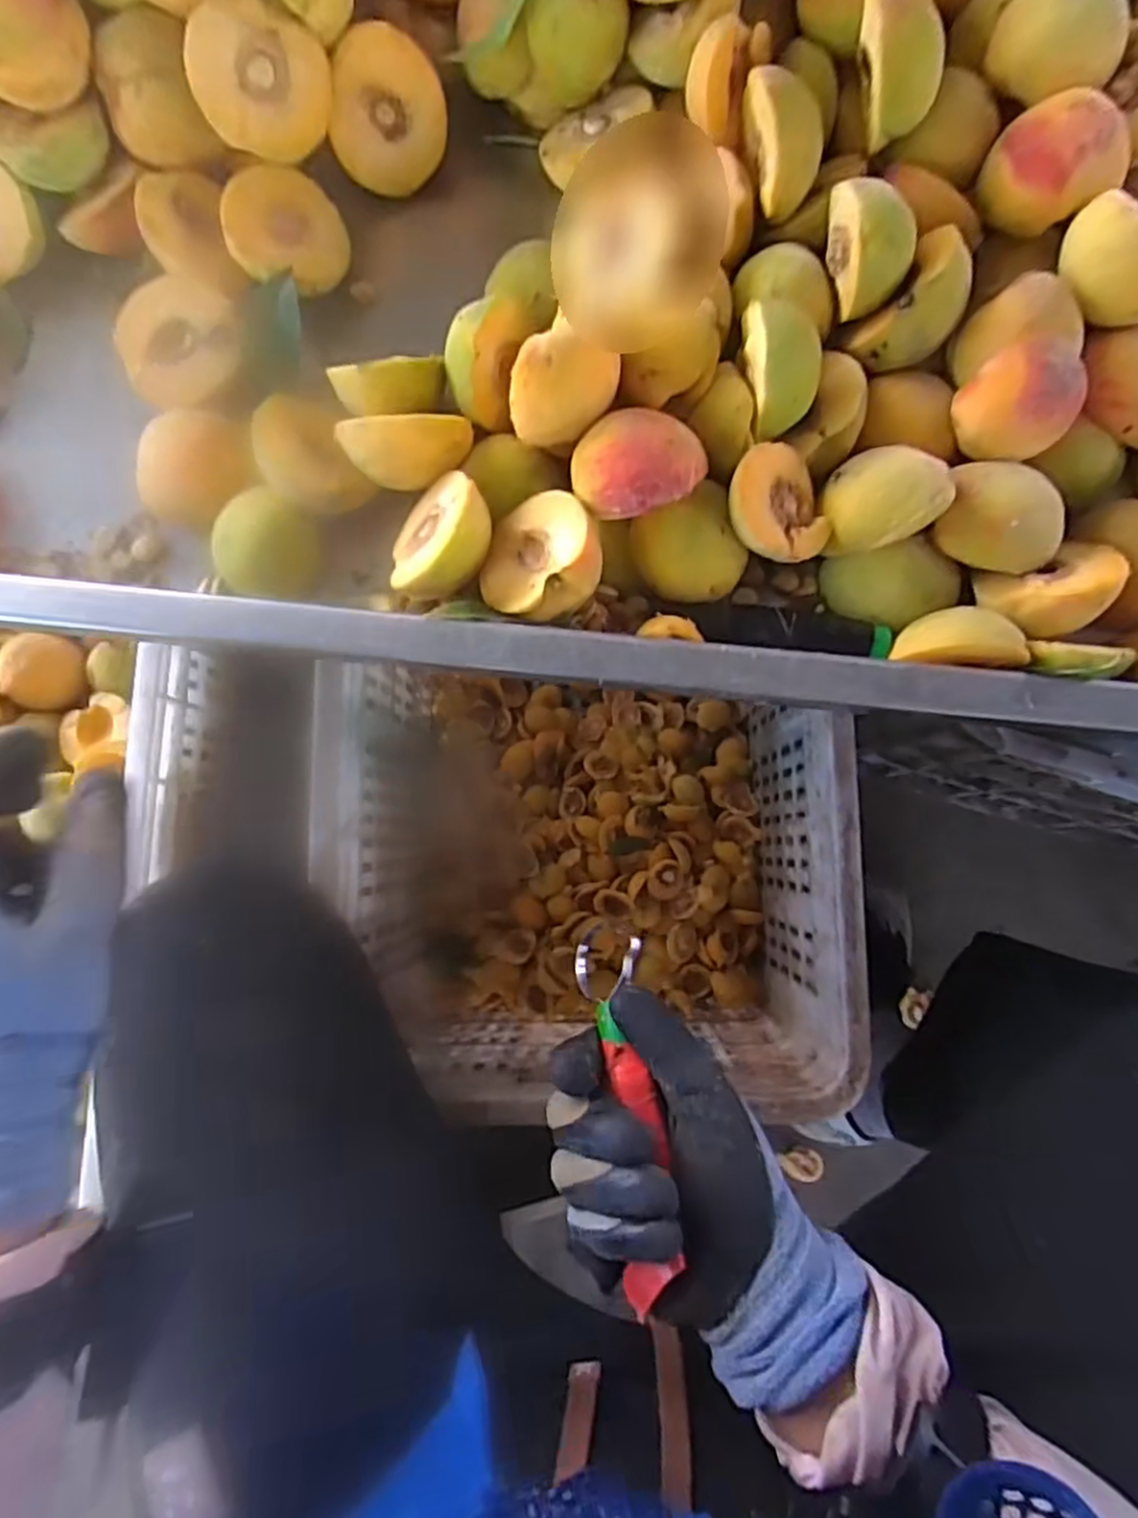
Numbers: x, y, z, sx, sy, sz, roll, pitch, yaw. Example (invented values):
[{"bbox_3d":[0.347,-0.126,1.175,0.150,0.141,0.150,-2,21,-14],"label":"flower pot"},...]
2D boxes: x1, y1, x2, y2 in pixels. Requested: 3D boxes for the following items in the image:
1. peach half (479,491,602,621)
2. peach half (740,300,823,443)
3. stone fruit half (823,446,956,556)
[{"bbox_3d":[-0.012,-0.092,0.347,0.058,0.023,0.057,-38,54,17],"label":"peach half"},{"bbox_3d":[0.095,-0.177,0.331,0.032,0.041,0.050,-18,83,-1],"label":"peach half"},{"bbox_3d":[0.141,-0.117,0.326,0.047,0.027,0.040,-4,82,0],"label":"stone fruit half"}]

